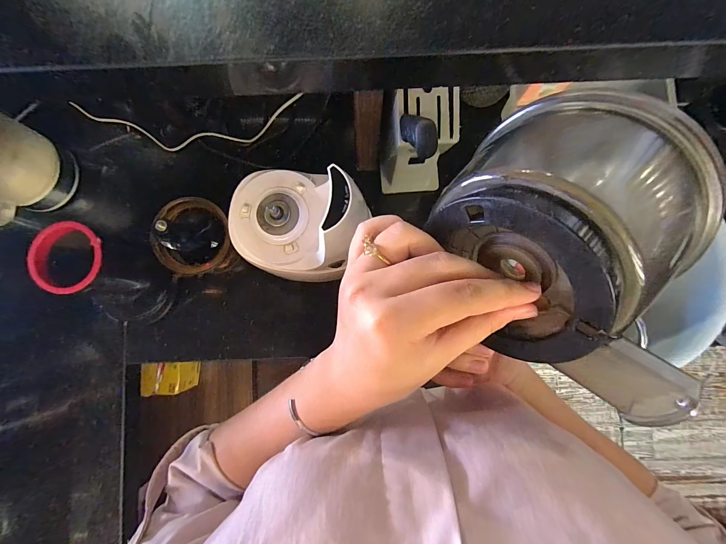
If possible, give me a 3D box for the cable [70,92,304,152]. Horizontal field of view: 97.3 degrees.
[{"bbox_3d":[-0.325,-0.269,0.586,0.432,0.010,0.089,1,94,6],"label":"cable"}]

